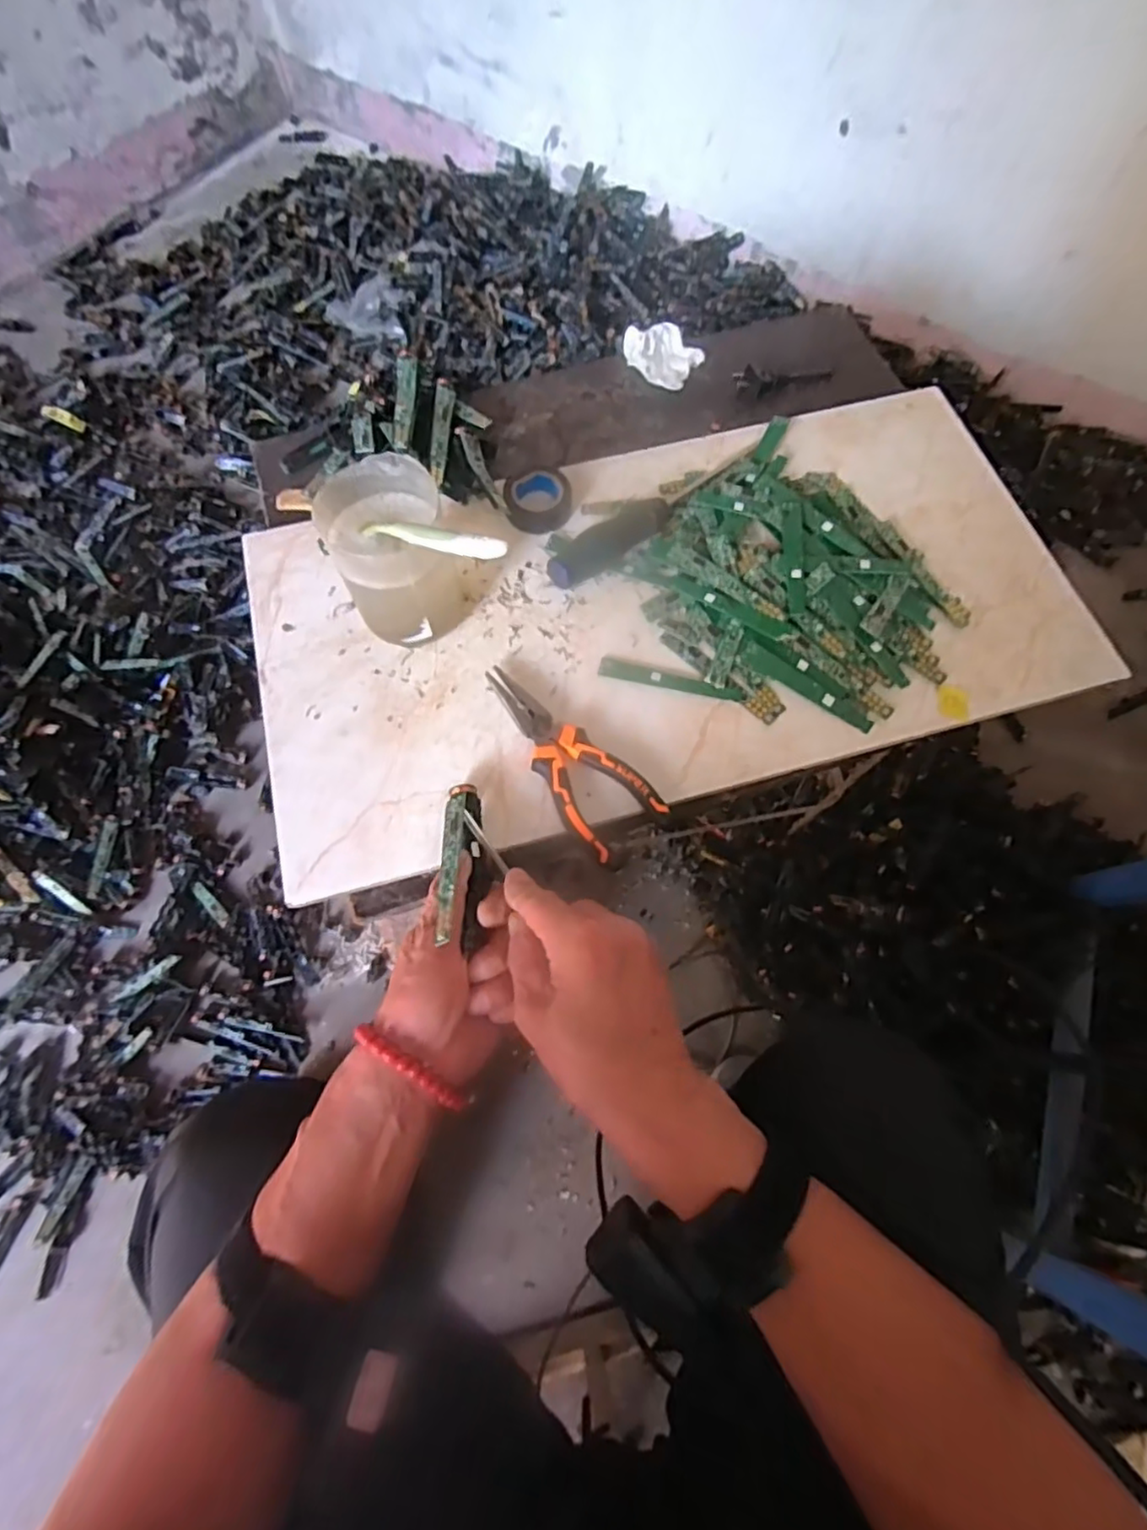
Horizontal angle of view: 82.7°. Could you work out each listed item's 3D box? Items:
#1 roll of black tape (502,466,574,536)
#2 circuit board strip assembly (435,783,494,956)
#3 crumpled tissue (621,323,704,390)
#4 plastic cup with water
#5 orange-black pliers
[{"bbox_3d":[-0.026,-0.202,0.499,0.053,0.020,0.046,-3,68,-3],"label":"roll of black tape"},{"bbox_3d":[-0.063,0.054,0.380,0.024,0.024,0.101,-3,55,-3],"label":"circuit board strip assembly"},{"bbox_3d":[0.078,-0.368,0.581,0.065,0.024,0.058,36,71,13],"label":"crumpled tissue"},{"bbox_3d":[-0.113,-0.129,0.430,0.073,0.108,0.087,-27,71,-12],"label":"plastic cup with water"},{"bbox_3d":[-0.009,-0.008,0.428,0.054,0.018,0.145,-38,73,-15],"label":"orange-black pliers"}]

